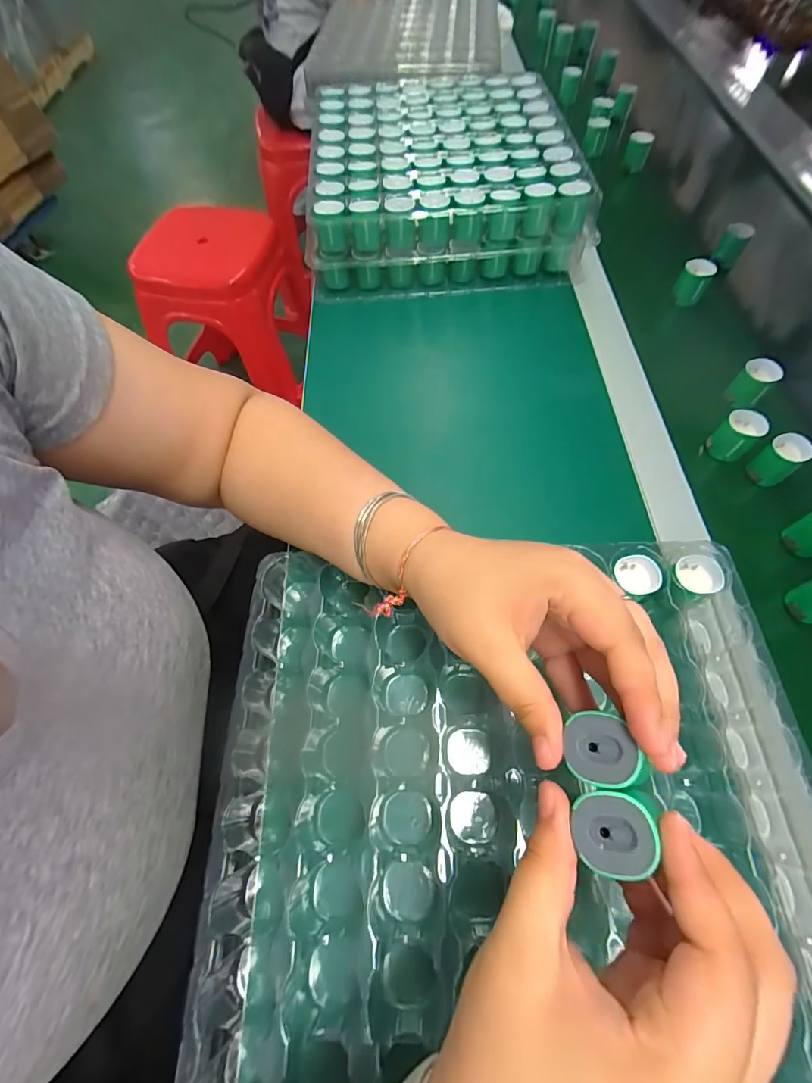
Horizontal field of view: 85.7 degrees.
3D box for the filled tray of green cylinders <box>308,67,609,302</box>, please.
[{"bbox_3d":[0.035,-0.439,0.529,0.294,0.084,0.324,-6,65,-1],"label":"filled tray of green cylinders"}]

